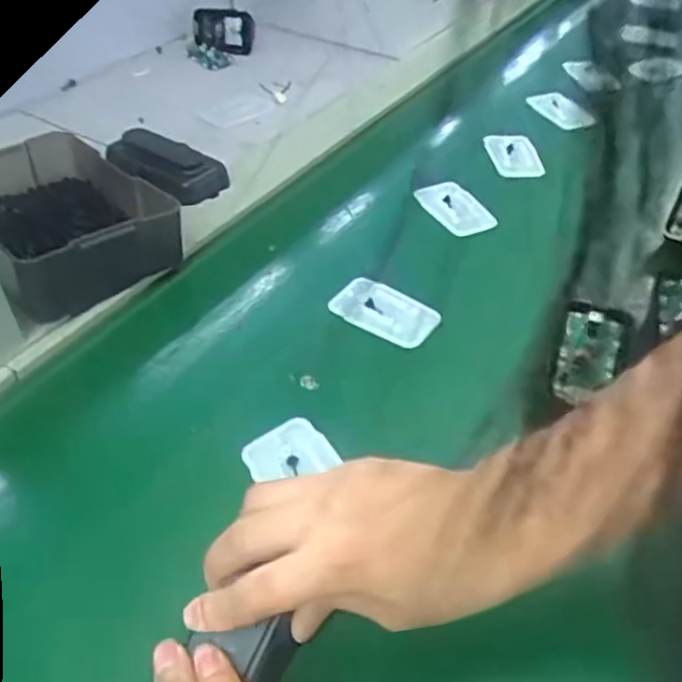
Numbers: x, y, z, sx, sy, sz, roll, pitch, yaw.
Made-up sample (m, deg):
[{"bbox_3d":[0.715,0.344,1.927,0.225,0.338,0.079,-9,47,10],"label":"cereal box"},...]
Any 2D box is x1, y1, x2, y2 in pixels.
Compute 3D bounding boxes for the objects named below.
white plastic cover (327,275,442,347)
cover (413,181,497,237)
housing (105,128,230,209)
[{"bbox_3d":[0.029,-0.021,0.445,0.067,0.004,0.041,28,50,24],"label":"white plastic cover"},{"bbox_3d":[0.093,-0.109,0.538,0.047,0.005,0.062,-23,50,-24],"label":"cover"},{"bbox_3d":[-0.143,-0.146,0.538,0.100,0.027,0.042,28,50,21],"label":"housing"}]

